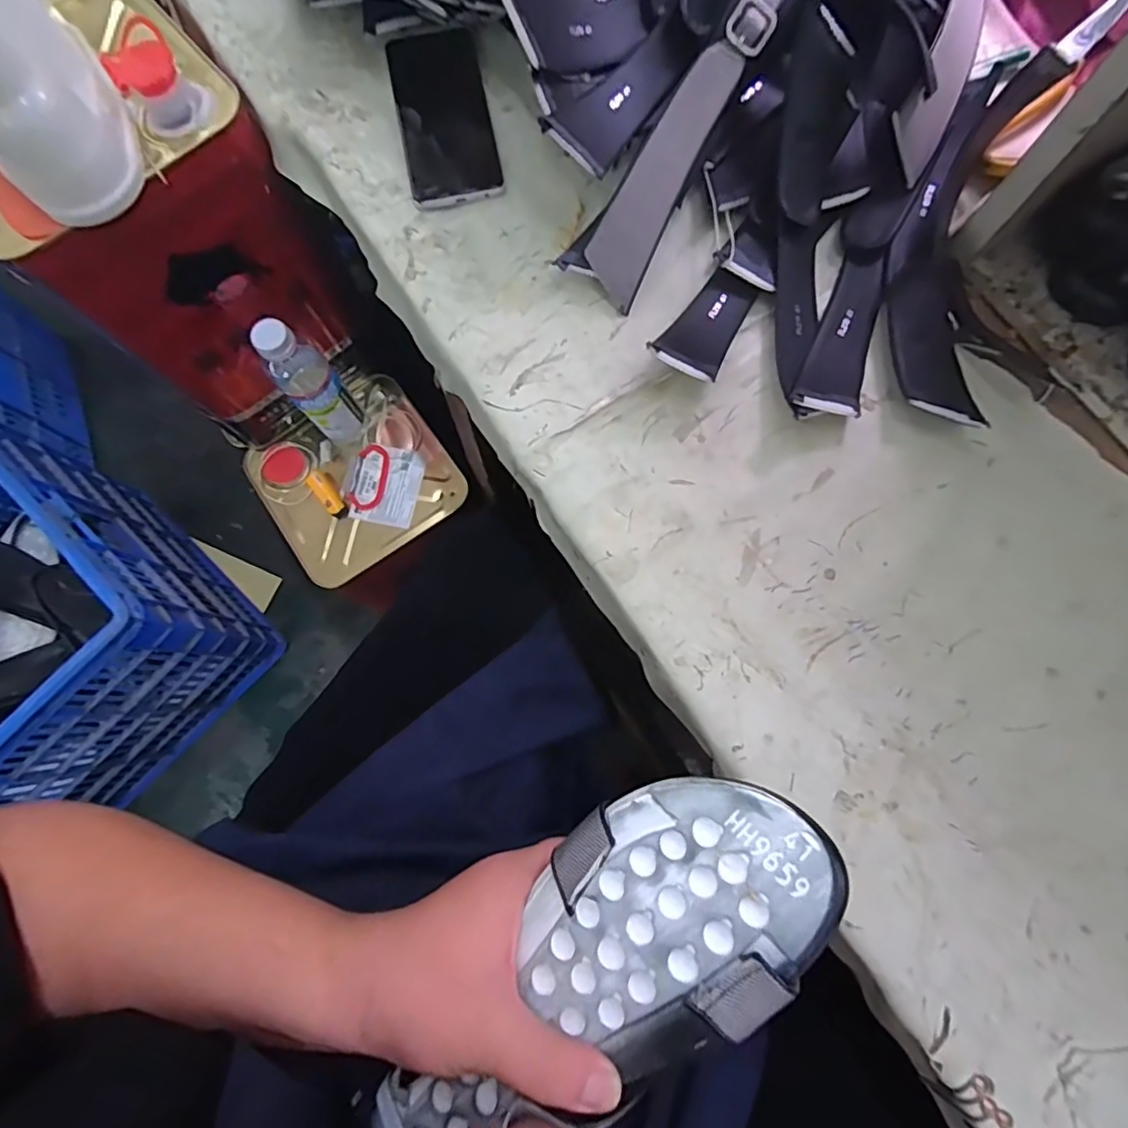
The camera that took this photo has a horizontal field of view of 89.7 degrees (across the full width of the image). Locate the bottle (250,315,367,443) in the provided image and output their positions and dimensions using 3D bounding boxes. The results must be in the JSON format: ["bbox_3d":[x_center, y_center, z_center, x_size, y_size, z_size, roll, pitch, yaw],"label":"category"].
[{"bbox_3d":[-0.302,-0.214,0.683,0.062,0.206,0.054,-42,79,-8],"label":"bottle"}]

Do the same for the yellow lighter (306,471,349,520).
[{"bbox_3d":[-0.316,-0.092,0.755,0.021,0.017,0.073,-39,79,-7],"label":"yellow lighter"}]

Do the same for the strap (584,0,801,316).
[{"bbox_3d":[0.095,-0.314,0.391,0.044,0.022,0.268,32,100,8],"label":"strap"}]

